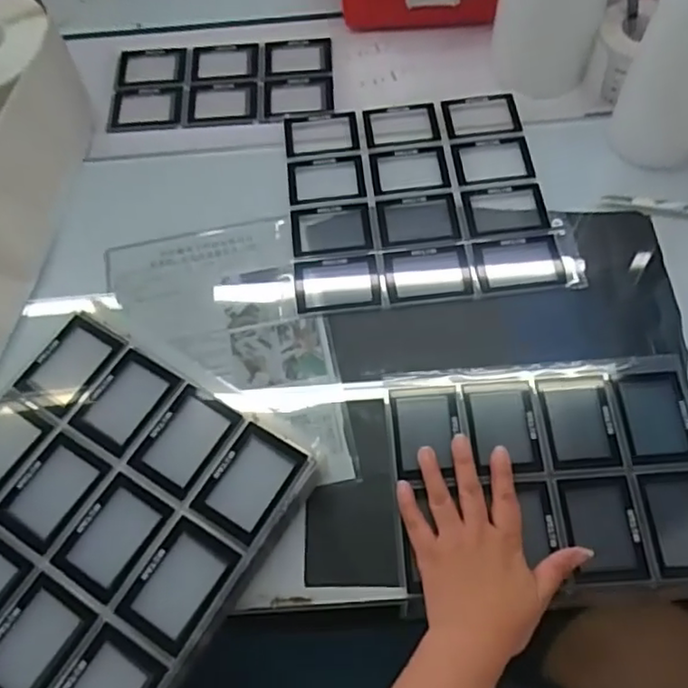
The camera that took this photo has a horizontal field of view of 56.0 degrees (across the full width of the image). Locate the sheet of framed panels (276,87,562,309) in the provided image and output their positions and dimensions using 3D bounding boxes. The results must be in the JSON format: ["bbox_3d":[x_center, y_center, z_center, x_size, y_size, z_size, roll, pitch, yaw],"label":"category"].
[{"bbox_3d":[0.076,-0.164,0.706,0.266,0.006,0.257,-6,63,1],"label":"sheet of framed panels"}]

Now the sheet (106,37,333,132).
[{"bbox_3d":[-0.149,-0.323,0.800,0.264,0.007,0.133,-4,66,1],"label":"sheet"}]

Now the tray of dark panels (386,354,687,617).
[{"bbox_3d":[0.185,0.113,0.563,0.271,0.010,0.189,-6,63,1],"label":"tray of dark panels"}]

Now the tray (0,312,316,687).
[{"bbox_3d":[-0.212,0.143,0.528,0.269,0.025,0.280,29,69,17],"label":"tray"}]

